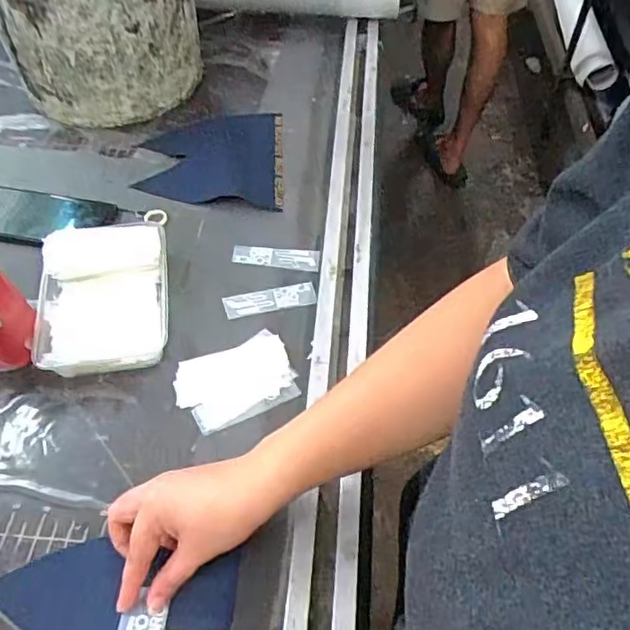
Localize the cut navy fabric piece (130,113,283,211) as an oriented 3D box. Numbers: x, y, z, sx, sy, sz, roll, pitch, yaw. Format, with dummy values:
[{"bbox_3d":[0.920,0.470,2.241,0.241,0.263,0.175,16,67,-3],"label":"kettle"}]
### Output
[{"bbox_3d":[-0.129,-0.197,0.745,0.170,0.015,0.174,-4,55,2],"label":"cut navy fabric piece"}]

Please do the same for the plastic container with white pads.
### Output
[{"bbox_3d":[-0.211,-0.020,0.586,0.124,0.039,0.172,-7,53,-5],"label":"plastic container with white pads"}]

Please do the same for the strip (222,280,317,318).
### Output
[{"bbox_3d":[-0.046,-0.016,0.609,0.094,0.004,0.032,-9,53,-7],"label":"strip"}]

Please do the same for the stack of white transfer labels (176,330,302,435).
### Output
[{"bbox_3d":[-0.074,0.060,0.549,0.107,0.007,0.076,-21,55,-15],"label":"stack of white transfer labels"}]

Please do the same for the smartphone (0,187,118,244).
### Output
[{"bbox_3d":[-0.306,-0.112,0.661,0.150,0.011,0.072,7,53,5],"label":"smartphone"}]

